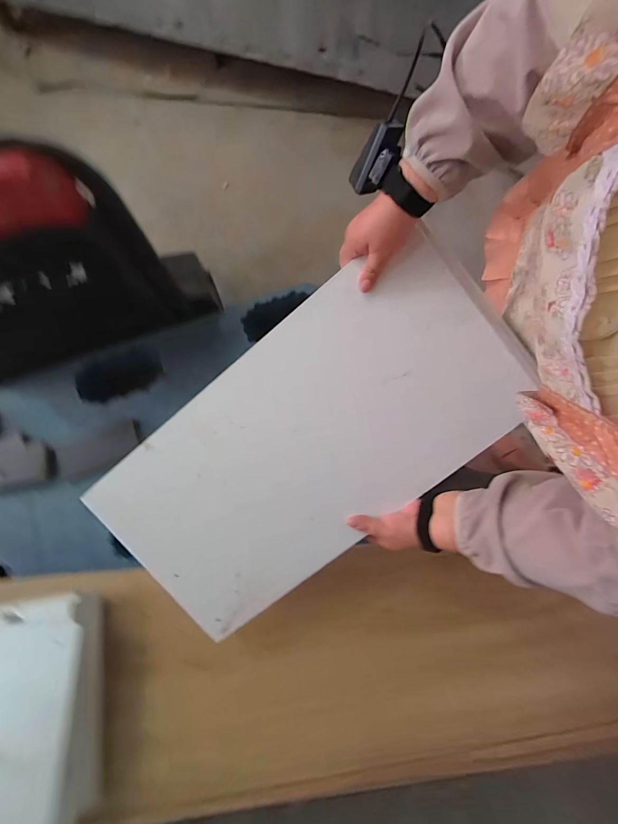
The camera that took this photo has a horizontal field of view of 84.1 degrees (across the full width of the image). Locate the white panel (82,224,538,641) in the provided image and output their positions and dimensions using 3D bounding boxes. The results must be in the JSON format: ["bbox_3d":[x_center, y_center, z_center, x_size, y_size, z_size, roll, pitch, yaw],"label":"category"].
[{"bbox_3d":[-0.012,0.053,0.478,0.593,0.022,0.300,-40,94,9],"label":"white panel"}]

